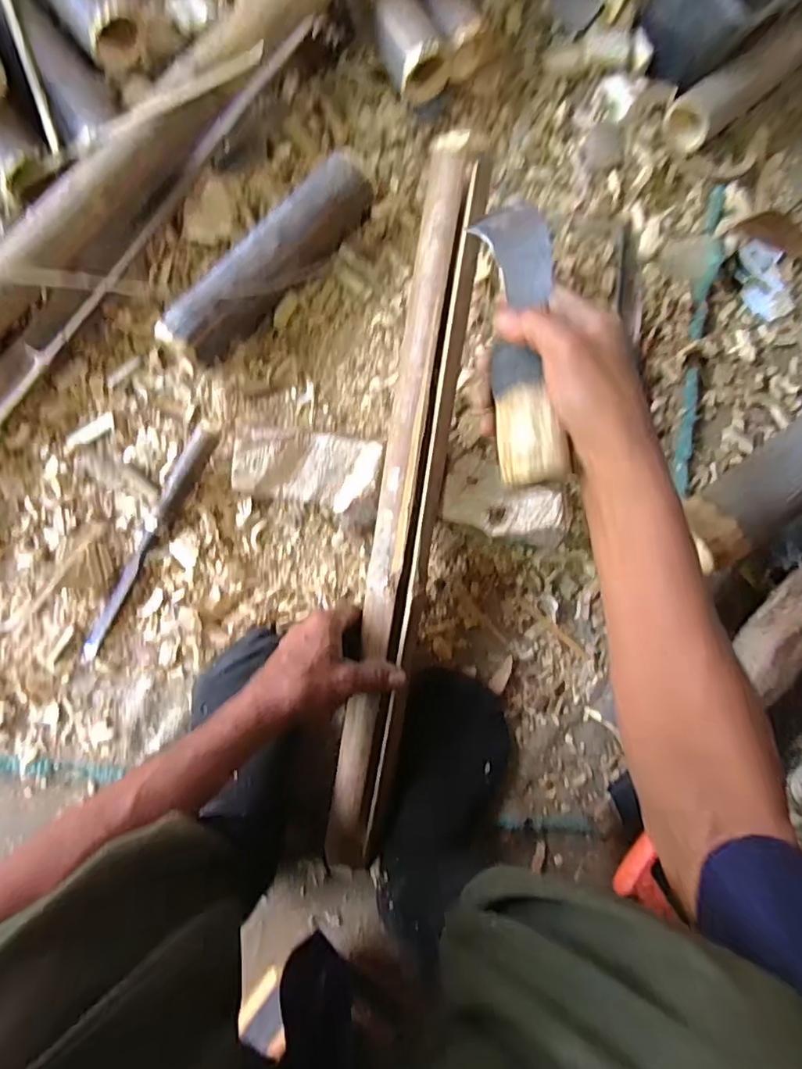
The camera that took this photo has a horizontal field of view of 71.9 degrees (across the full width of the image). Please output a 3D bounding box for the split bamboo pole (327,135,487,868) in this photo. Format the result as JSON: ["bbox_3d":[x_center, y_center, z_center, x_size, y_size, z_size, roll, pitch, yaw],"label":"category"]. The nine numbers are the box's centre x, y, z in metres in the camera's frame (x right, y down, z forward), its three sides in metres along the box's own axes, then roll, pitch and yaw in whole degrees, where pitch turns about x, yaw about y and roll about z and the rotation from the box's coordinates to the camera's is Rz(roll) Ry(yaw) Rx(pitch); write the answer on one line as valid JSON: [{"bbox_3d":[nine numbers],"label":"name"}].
[{"bbox_3d":[0.003,-0.017,0.502,0.054,0.032,0.633,9,93,-6],"label":"split bamboo pole"}]

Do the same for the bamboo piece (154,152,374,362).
[{"bbox_3d":[-0.129,-0.268,0.547,0.052,0.057,0.246,43,84,-3],"label":"bamboo piece"}]

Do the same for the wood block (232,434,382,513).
[{"bbox_3d":[-0.091,-0.063,0.542,0.131,0.058,0.065,7,86,-6],"label":"wood block"}]

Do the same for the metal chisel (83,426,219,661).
[{"bbox_3d":[-0.244,0.008,0.534,0.026,0.027,0.249,26,85,-5],"label":"metal chisel"}]

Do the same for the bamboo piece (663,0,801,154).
[{"bbox_3d":[0.429,-0.553,0.630,0.327,0.045,0.060,-42,92,-7],"label":"bamboo piece"}]

